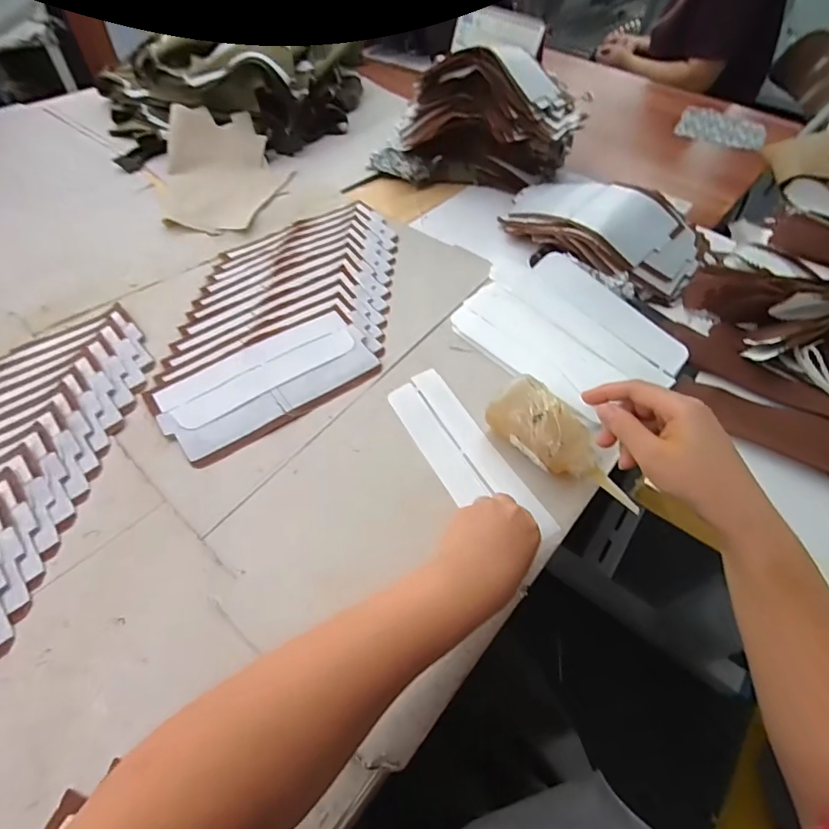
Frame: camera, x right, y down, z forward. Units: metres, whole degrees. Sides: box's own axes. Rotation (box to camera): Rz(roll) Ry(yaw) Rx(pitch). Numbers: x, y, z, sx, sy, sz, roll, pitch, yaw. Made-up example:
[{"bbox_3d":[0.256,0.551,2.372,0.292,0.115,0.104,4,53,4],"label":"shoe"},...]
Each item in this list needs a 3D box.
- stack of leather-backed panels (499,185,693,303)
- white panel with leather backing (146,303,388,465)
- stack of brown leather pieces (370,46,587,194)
[{"bbox_3d":[0.274,-0.276,0.675,0.285,0.062,0.161,21,55,13],"label":"stack of leather-backed panels"},{"bbox_3d":[-0.162,-0.041,0.521,0.238,0.007,0.120,-31,60,-23],"label":"white panel with leather backing"},{"bbox_3d":[0.105,-0.483,0.766,0.317,0.174,0.133,8,53,3],"label":"stack of brown leather pieces"}]

